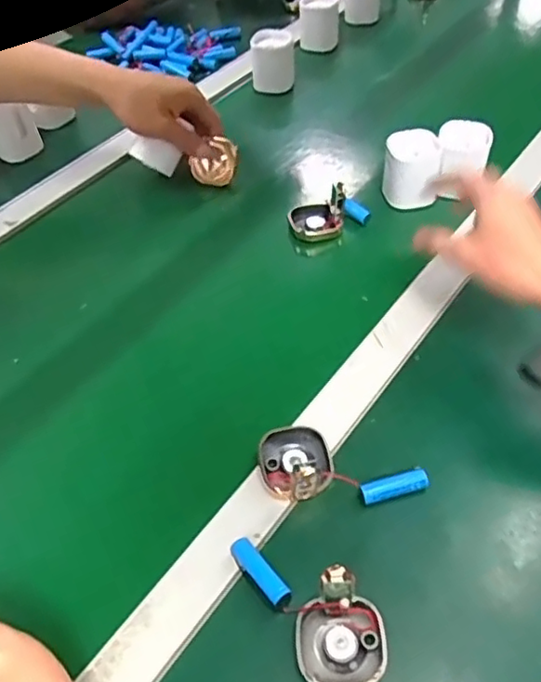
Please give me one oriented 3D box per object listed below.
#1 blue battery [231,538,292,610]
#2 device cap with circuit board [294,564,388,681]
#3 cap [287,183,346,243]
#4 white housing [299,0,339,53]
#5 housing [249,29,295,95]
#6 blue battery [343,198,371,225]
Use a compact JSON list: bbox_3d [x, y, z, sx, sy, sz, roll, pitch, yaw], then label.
[{"bbox_3d":[-0.006,0.158,0.418,0.017,0.014,0.053,-30,52,-24],"label":"blue battery"},{"bbox_3d":[0.043,0.182,0.382,0.056,0.058,0.060,-1,46,1],"label":"device cap with circuit board"},{"bbox_3d":[0.050,-0.135,0.659,0.056,0.054,0.040,-3,46,-2],"label":"cap"},{"bbox_3d":[0.074,-0.496,0.952,0.059,0.072,0.064,2,46,4],"label":"white housing"},{"bbox_3d":[0.003,-0.396,0.875,0.061,0.067,0.046,-2,46,0],"label":"housing"},{"bbox_3d":[0.093,-0.141,0.666,0.035,0.015,0.014,31,49,-15],"label":"blue battery"}]

